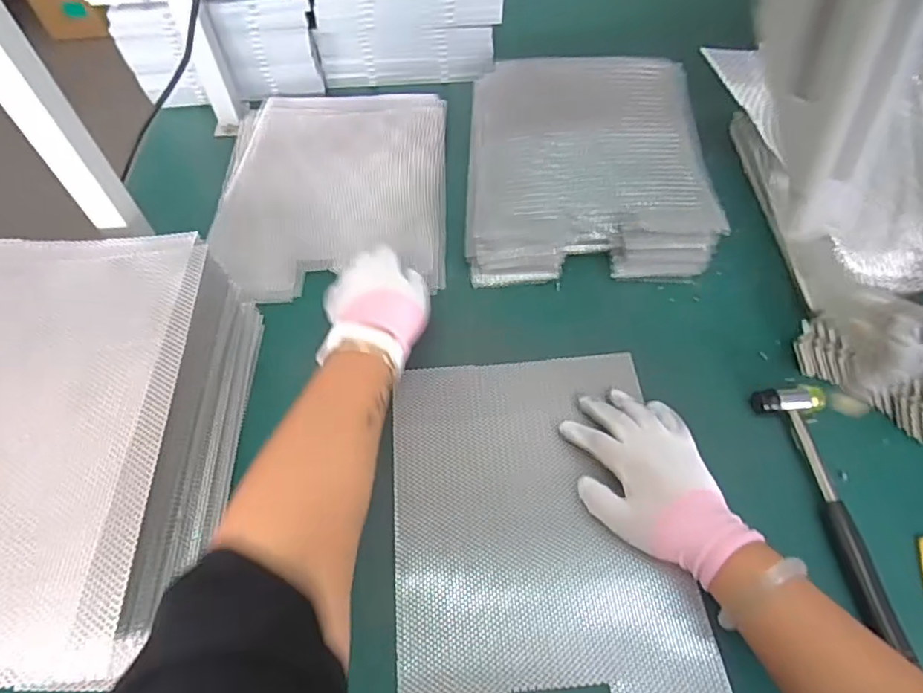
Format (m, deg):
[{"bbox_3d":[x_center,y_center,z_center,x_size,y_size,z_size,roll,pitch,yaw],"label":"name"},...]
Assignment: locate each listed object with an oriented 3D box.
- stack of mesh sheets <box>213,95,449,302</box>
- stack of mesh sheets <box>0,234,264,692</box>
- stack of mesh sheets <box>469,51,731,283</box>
[{"bbox_3d":[-0.159,-0.209,0.712,0.278,0.028,0.352,-5,60,-1],"label":"stack of mesh sheets"},{"bbox_3d":[-0.348,0.087,0.468,0.274,0.147,0.352,-5,56,-1],"label":"stack of mesh sheets"},{"bbox_3d":[0.148,-0.238,0.701,0.282,0.073,0.337,-2,56,1],"label":"stack of mesh sheets"}]

